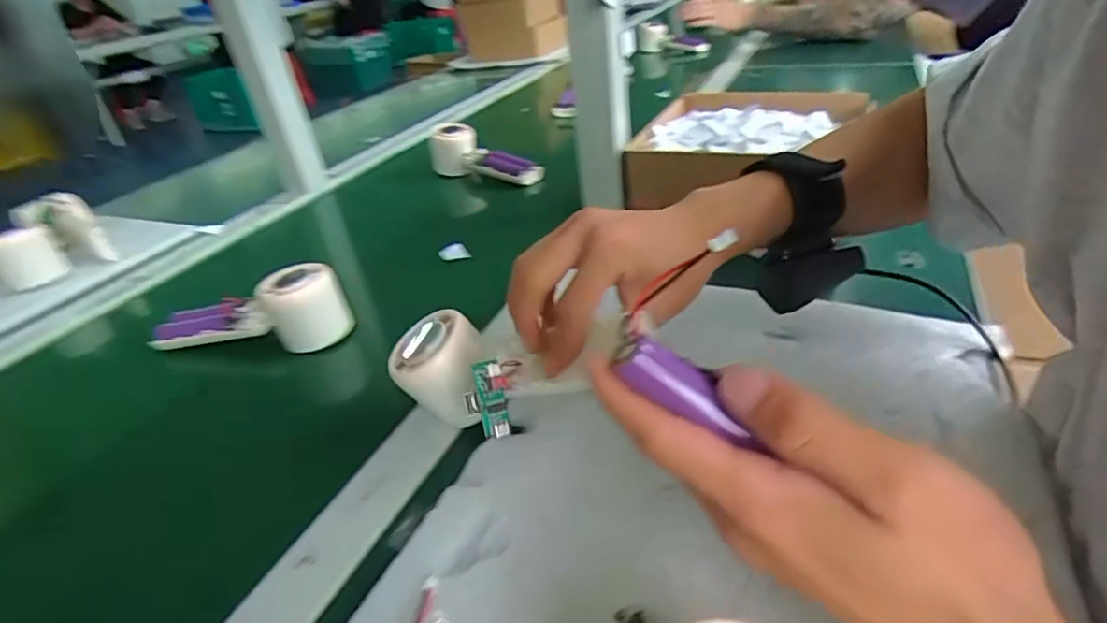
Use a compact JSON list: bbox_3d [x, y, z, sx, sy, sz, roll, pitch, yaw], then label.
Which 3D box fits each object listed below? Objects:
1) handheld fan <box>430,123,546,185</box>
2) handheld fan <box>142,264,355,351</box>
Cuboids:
[{"bbox_3d":[-0.088,-0.208,0.749,0.158,0.061,0.042,12,37,28],"label":"handheld fan"},{"bbox_3d":[-0.255,-0.002,0.471,0.165,0.049,0.045,-3,33,8],"label":"handheld fan"}]

